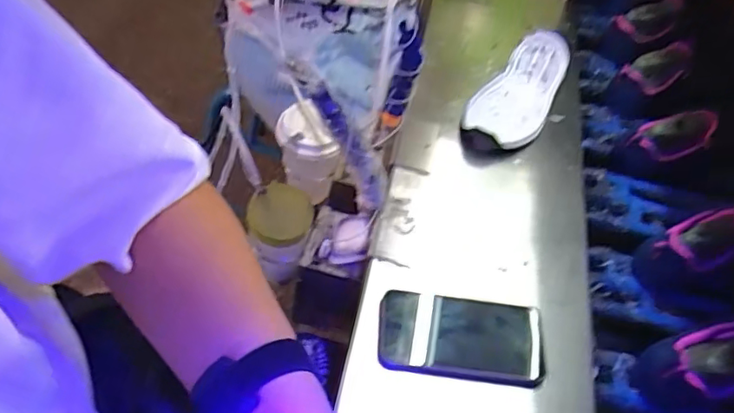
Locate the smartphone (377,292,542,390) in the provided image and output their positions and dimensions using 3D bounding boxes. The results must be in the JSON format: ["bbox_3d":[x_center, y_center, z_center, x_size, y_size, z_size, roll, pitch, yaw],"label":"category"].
[{"bbox_3d":[0.091,0.124,0.540,0.157,0.012,0.079,6,54,-1],"label":"smartphone"}]

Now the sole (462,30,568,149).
[{"bbox_3d":[0.229,-0.178,0.798,0.097,0.031,0.277,28,57,15],"label":"sole"}]

